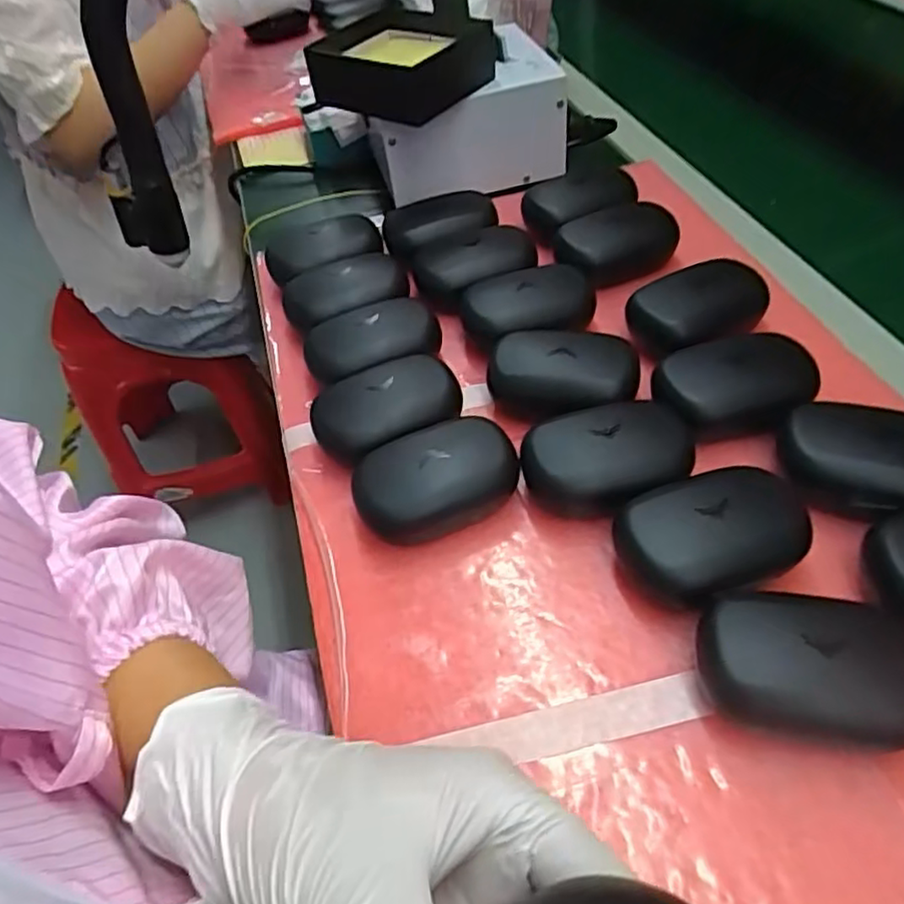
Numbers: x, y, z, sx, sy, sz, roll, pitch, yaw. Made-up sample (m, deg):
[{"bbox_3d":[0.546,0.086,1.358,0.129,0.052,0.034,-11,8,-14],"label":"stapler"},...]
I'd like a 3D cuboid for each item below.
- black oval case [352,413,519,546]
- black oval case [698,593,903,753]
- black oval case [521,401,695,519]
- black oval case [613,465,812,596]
[{"bbox_3d":[-0.008,0.015,0.354,0.086,0.036,0.056,-20,49,-9],"label":"black oval case"},{"bbox_3d":[0.143,0.088,0.267,0.084,0.038,0.057,-1,49,8],"label":"black oval case"},{"bbox_3d":[0.081,0.005,0.351,0.086,0.040,0.058,-17,49,-6],"label":"black oval case"},{"bbox_3d":[0.122,0.040,0.315,0.084,0.041,0.057,-18,49,-7],"label":"black oval case"}]

